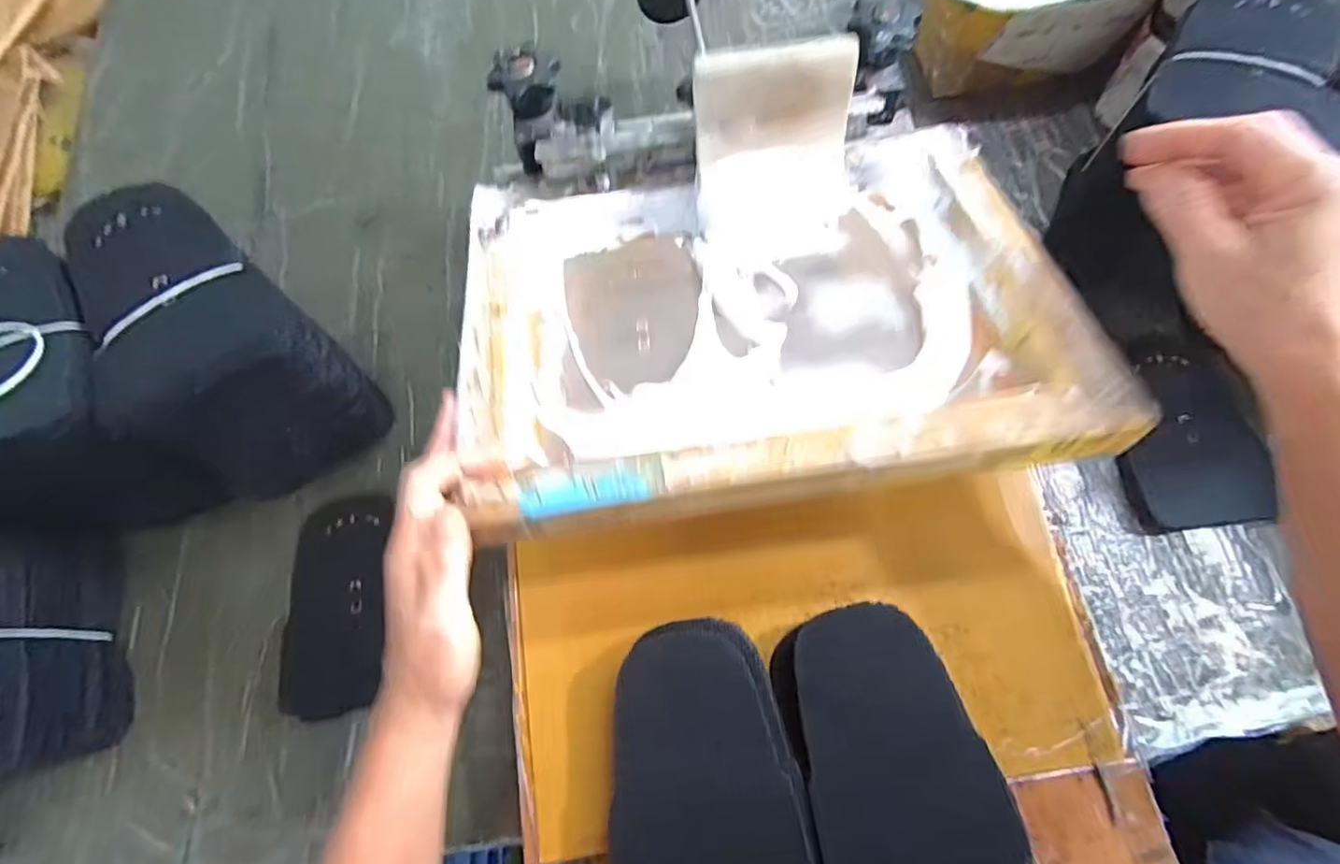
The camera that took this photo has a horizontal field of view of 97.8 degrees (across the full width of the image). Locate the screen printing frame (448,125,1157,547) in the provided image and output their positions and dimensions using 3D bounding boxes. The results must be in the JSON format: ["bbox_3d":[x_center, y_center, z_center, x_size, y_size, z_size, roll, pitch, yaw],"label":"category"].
[{"bbox_3d":[0.053,-0.079,0.368,0.353,0.045,0.267,-10,55,0],"label":"screen printing frame"}]

